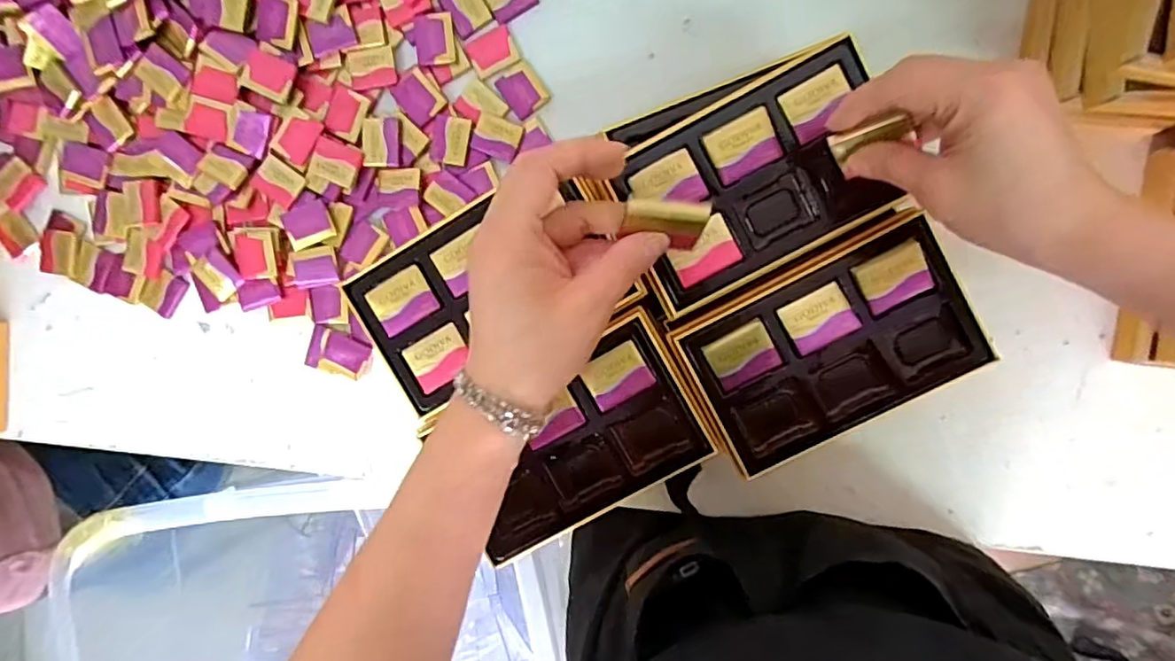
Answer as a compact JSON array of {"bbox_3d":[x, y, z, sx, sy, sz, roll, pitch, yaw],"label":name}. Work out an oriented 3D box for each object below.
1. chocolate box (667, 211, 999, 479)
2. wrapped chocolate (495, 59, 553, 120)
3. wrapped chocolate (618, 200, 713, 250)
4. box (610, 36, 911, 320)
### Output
[{"bbox_3d":[0.145,0.011,0.368,0.160,0.027,0.099,-27,93,6],"label":"chocolate box"},{"bbox_3d":[-0.053,-0.199,0.504,0.033,0.004,0.039,-35,92,6],"label":"wrapped chocolate"},{"bbox_3d":[0.037,-0.049,0.284,0.037,0.007,0.024,3,129,-8],"label":"wrapped chocolate"},{"bbox_3d":[0.100,-0.088,0.364,0.154,0.020,0.101,-27,93,6],"label":"box"}]

